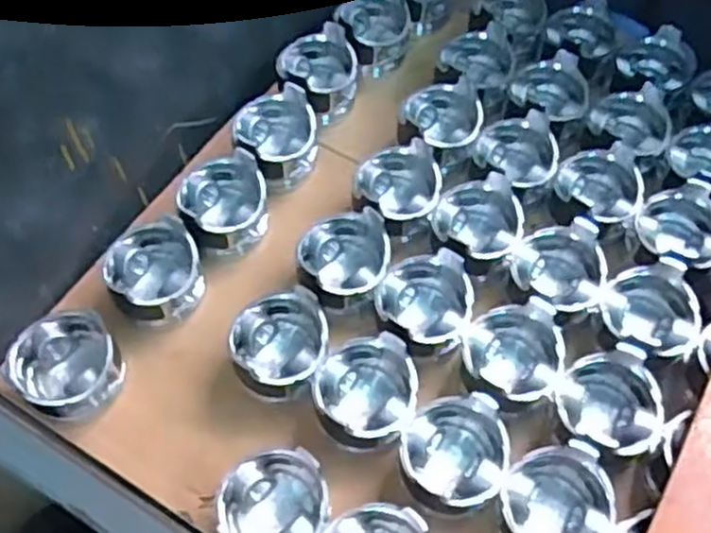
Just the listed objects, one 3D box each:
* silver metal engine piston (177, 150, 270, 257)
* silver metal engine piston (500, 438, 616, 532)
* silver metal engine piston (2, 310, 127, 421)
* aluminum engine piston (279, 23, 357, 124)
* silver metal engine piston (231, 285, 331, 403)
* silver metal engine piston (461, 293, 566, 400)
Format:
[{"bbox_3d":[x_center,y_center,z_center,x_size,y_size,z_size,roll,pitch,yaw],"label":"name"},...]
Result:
[{"bbox_3d":[-0.130,-0.057,0.747,0.086,0.084,0.087,-18,61,-10],"label":"silver metal engine piston"},{"bbox_3d":[0.158,0.189,0.591,0.084,0.061,0.083,0,59,0],"label":"silver metal engine piston"},{"bbox_3d":[-0.250,0.086,0.661,0.084,0.055,0.089,0,59,0],"label":"silver metal engine piston"},{"bbox_3d":[-0.039,-0.200,0.829,0.088,0.081,0.096,-5,59,-3],"label":"aluminum engine piston"},{"bbox_3d":[-0.066,0.066,0.663,0.086,0.052,0.092,-4,59,-2],"label":"silver metal engine piston"},{"bbox_3d":[0.137,0.080,0.658,0.085,0.056,0.087,3,59,2],"label":"silver metal engine piston"}]

